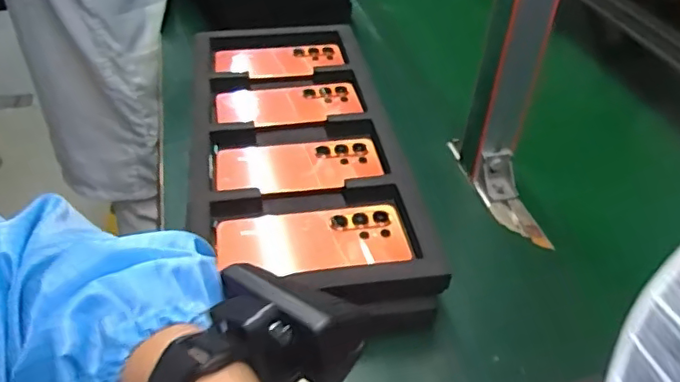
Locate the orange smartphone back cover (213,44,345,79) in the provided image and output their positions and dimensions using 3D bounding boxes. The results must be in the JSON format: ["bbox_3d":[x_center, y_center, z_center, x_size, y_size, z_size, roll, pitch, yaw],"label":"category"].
[{"bbox_3d":[-0.080,-0.174,0.784,0.171,0.012,0.080,-8,42,-11],"label":"orange smartphone back cover"}]

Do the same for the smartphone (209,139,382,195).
[{"bbox_3d":[-0.042,-0.029,0.612,0.173,0.013,0.081,-6,42,-10],"label":"smartphone"}]

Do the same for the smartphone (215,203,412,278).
[{"bbox_3d":[-0.026,0.046,0.531,0.169,0.011,0.081,-7,45,-6],"label":"smartphone"}]

